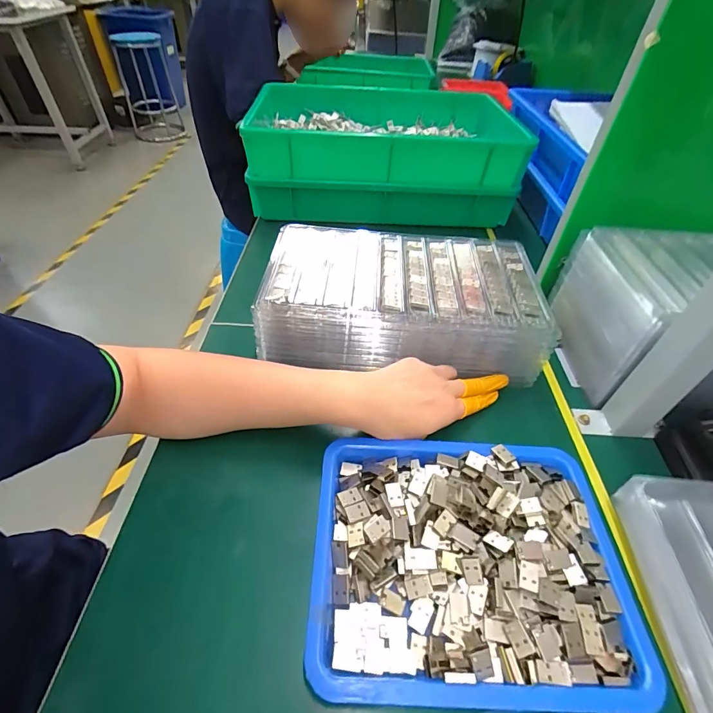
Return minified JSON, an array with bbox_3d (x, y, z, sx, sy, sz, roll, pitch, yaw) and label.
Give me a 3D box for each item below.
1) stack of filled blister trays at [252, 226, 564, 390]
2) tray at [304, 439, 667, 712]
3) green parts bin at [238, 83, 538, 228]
[{"bbox_3d":[0.049,-0.078,0.448,0.292,0.083,0.188,4,46,1],"label":"stack of filled blister trays"},{"bbox_3d":[0.080,0.143,0.287,0.218,0.037,0.172,2,46,-1],"label":"tray"},{"bbox_3d":[0.048,-0.359,0.705,0.441,0.147,0.280,0,46,-3],"label":"green parts bin"}]

